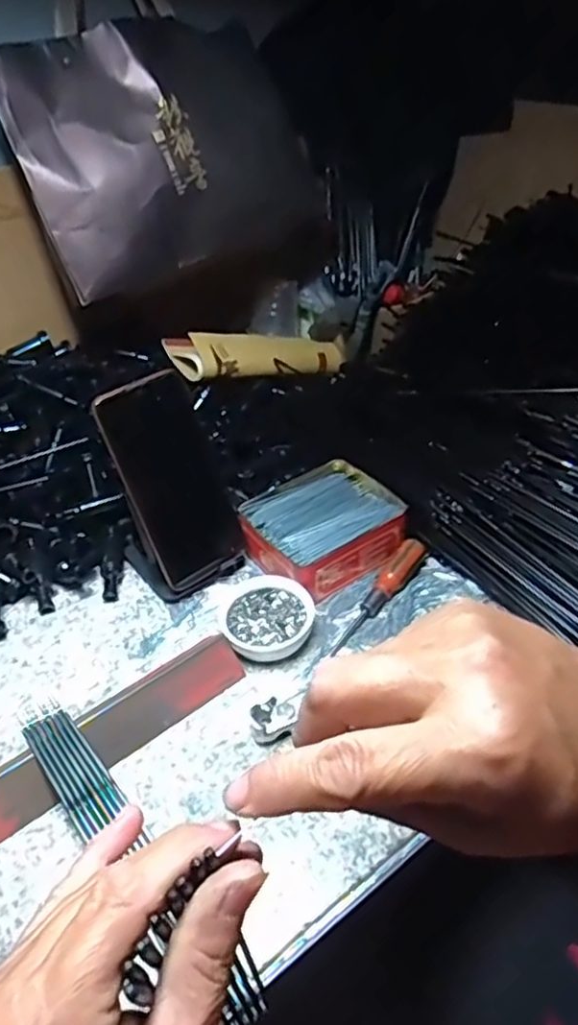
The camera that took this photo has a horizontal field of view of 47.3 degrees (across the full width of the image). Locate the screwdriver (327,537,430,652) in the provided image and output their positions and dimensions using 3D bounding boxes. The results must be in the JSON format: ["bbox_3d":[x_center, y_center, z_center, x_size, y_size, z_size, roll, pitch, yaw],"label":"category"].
[{"bbox_3d":[0.074,0.066,0.535,0.022,0.023,0.123,24,48,29],"label":"screwdriver"}]

